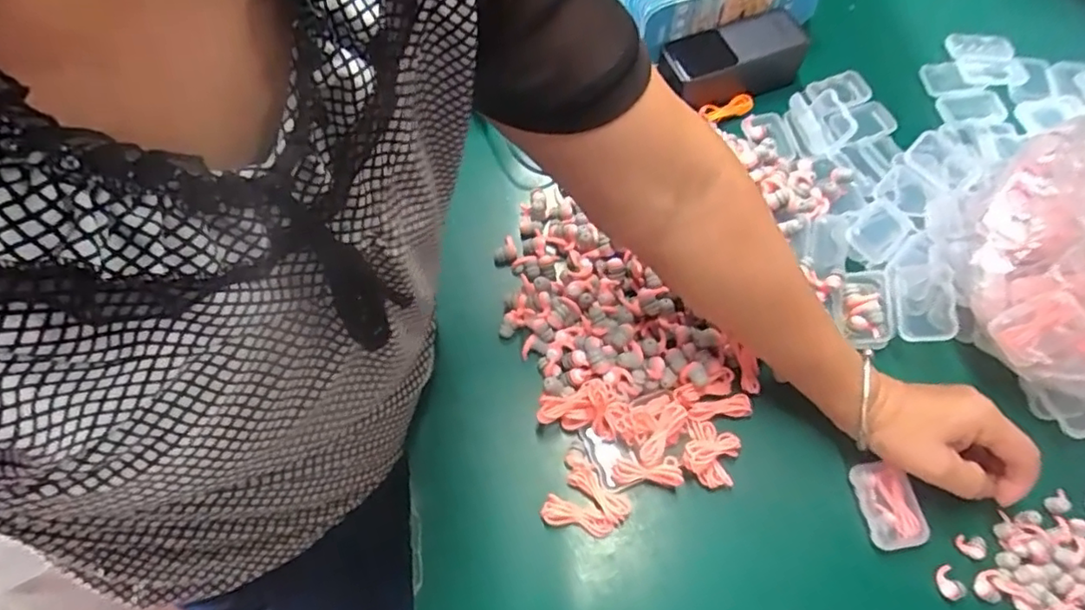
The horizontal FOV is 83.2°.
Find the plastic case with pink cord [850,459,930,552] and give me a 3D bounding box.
[{"bbox_3d":[0.236,0.135,0.415,0.033,0.018,0.054,-9,64,-2],"label":"plastic case with pink cord"}]

